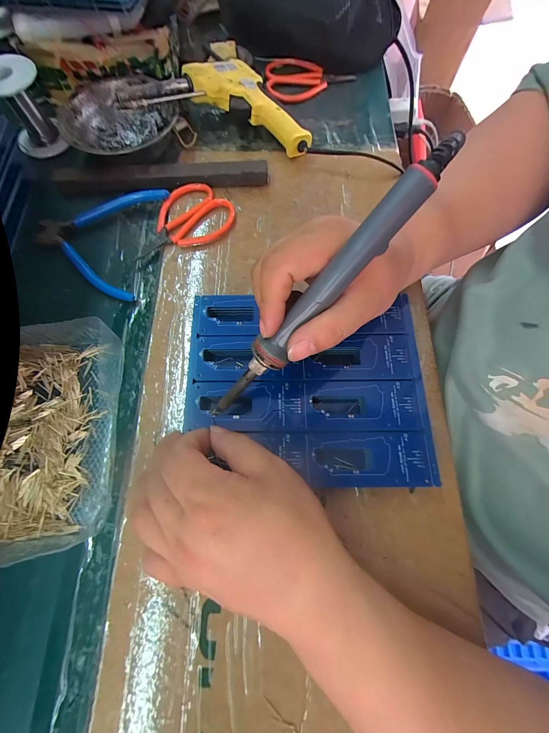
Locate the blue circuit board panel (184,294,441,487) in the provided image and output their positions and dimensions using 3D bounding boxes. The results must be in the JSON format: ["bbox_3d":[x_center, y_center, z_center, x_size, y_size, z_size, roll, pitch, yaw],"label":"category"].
[{"bbox_3d":[0.026,0.013,0.243,0.190,0.004,0.154,1,71,1],"label":"blue circuit board panel"}]

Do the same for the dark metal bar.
[{"bbox_3d":[-0.127,-0.212,0.331,0.235,0.019,0.023,-2,71,0],"label":"dark metal bar"}]

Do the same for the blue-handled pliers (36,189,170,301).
[{"bbox_3d":[-0.185,-0.135,0.306,0.121,0.020,0.125,11,72,4],"label":"blue-handled pliers"}]

